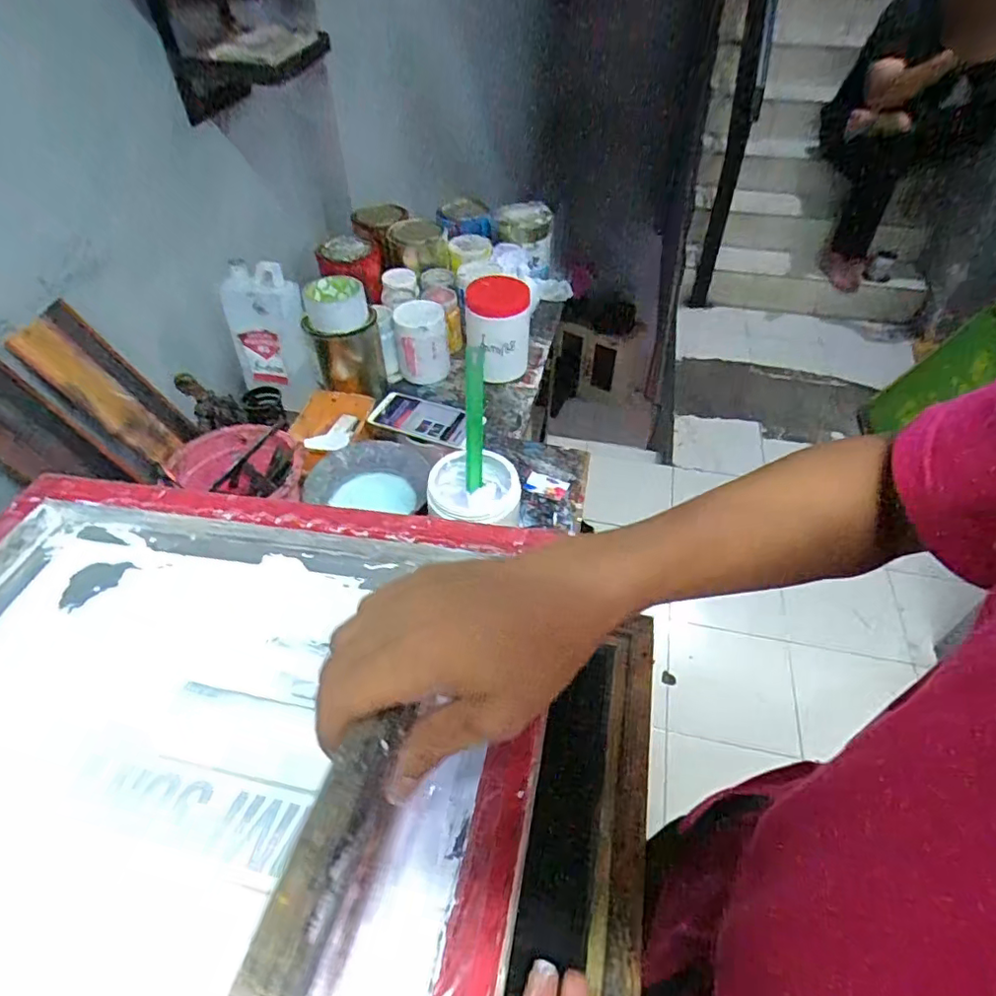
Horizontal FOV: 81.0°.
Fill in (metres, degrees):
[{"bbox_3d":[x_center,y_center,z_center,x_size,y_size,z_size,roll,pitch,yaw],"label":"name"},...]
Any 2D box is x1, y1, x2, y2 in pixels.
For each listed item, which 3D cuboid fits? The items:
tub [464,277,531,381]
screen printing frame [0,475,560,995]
[{"bbox_3d":[0.001,-0.274,0.952,0.102,0.137,0.093,1,47,3],"label":"tub"},{"bbox_3d":[-0.222,0.156,0.378,0.485,0.055,0.403,8,47,9],"label":"screen printing frame"}]

